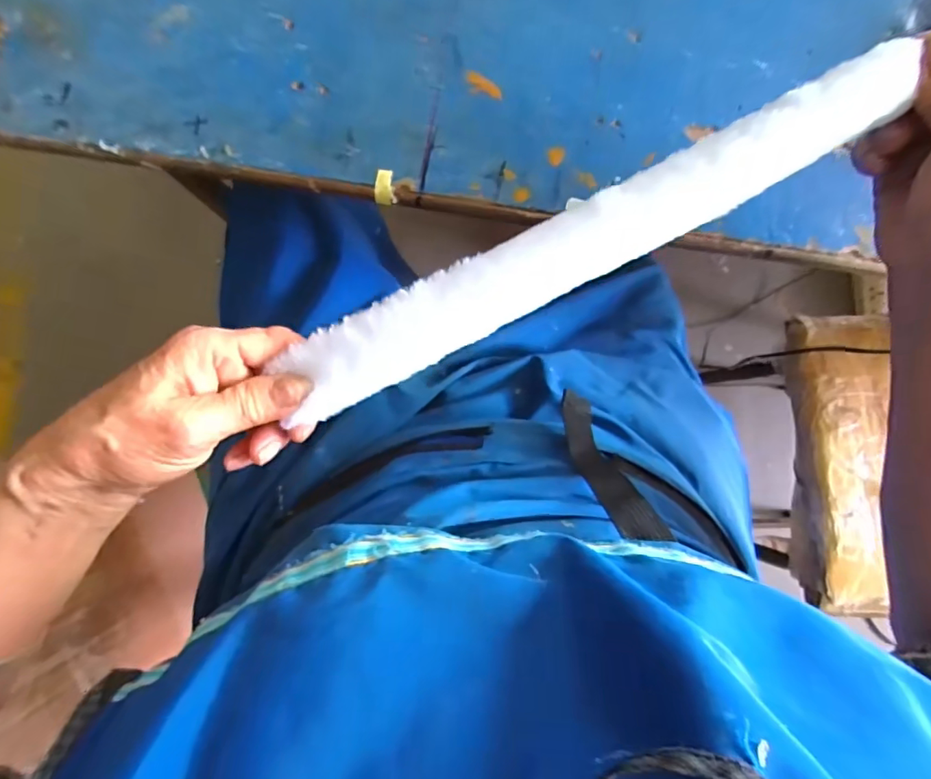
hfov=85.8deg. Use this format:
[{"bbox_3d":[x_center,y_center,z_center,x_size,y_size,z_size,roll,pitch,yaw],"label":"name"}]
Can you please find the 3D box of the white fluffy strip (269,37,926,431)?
[{"bbox_3d":[0.056,-0.070,0.230,0.306,0.016,0.037,-27,89,3],"label":"white fluffy strip"}]

